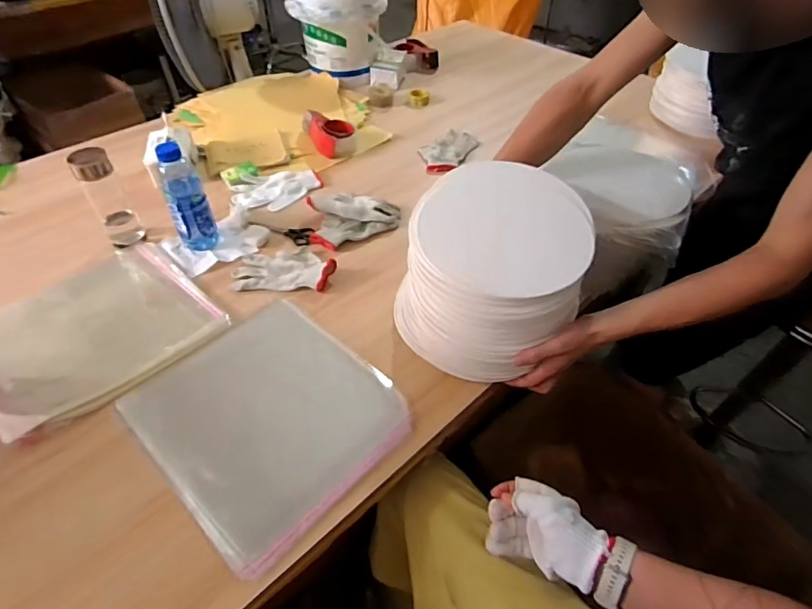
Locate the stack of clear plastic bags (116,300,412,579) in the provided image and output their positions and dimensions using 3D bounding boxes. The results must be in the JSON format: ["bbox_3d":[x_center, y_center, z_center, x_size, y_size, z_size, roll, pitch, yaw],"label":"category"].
[{"bbox_3d":[-0.194,0.153,0.697,0.333,0.019,0.302,36,57,27],"label":"stack of clear plastic bags"}]

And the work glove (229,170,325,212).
[{"bbox_3d":[-0.285,-0.255,1.071,0.194,0.016,0.125,-11,49,-10],"label":"work glove"}]

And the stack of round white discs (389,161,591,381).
[{"bbox_3d":[0.122,-0.047,0.729,0.233,0.189,0.245,24,51,21],"label":"stack of round white discs"}]

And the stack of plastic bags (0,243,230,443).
[{"bbox_3d":[-0.529,0.031,0.809,0.337,0.023,0.340,32,54,30],"label":"stack of plastic bags"}]

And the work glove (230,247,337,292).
[{"bbox_3d":[-0.223,-0.067,0.886,0.182,0.030,0.098,3,48,2],"label":"work glove"}]

